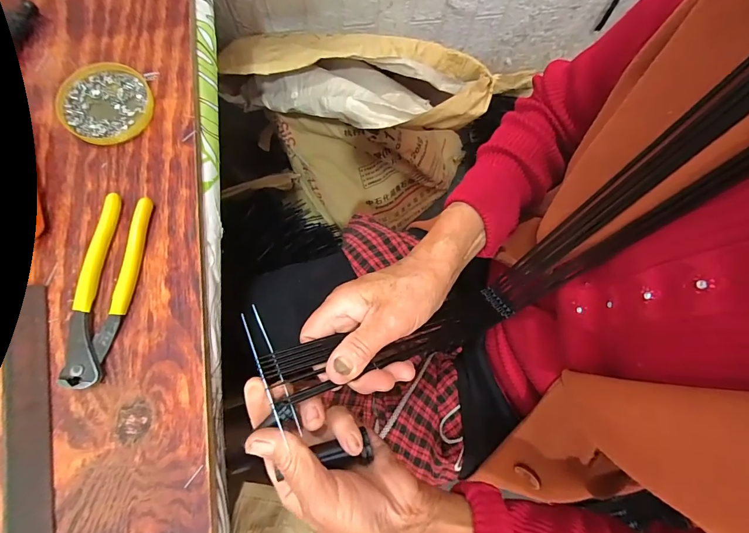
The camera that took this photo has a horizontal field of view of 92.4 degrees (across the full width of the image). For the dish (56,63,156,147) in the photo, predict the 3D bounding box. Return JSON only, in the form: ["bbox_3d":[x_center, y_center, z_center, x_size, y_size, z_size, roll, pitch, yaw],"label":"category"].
[{"bbox_3d":[-0.265,-0.160,0.355,0.083,0.014,0.084,0,77,2],"label":"dish"}]

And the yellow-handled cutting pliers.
[{"bbox_3d":[-0.233,0.017,0.312,0.041,0.019,0.163,3,77,3],"label":"yellow-handled cutting pliers"}]

